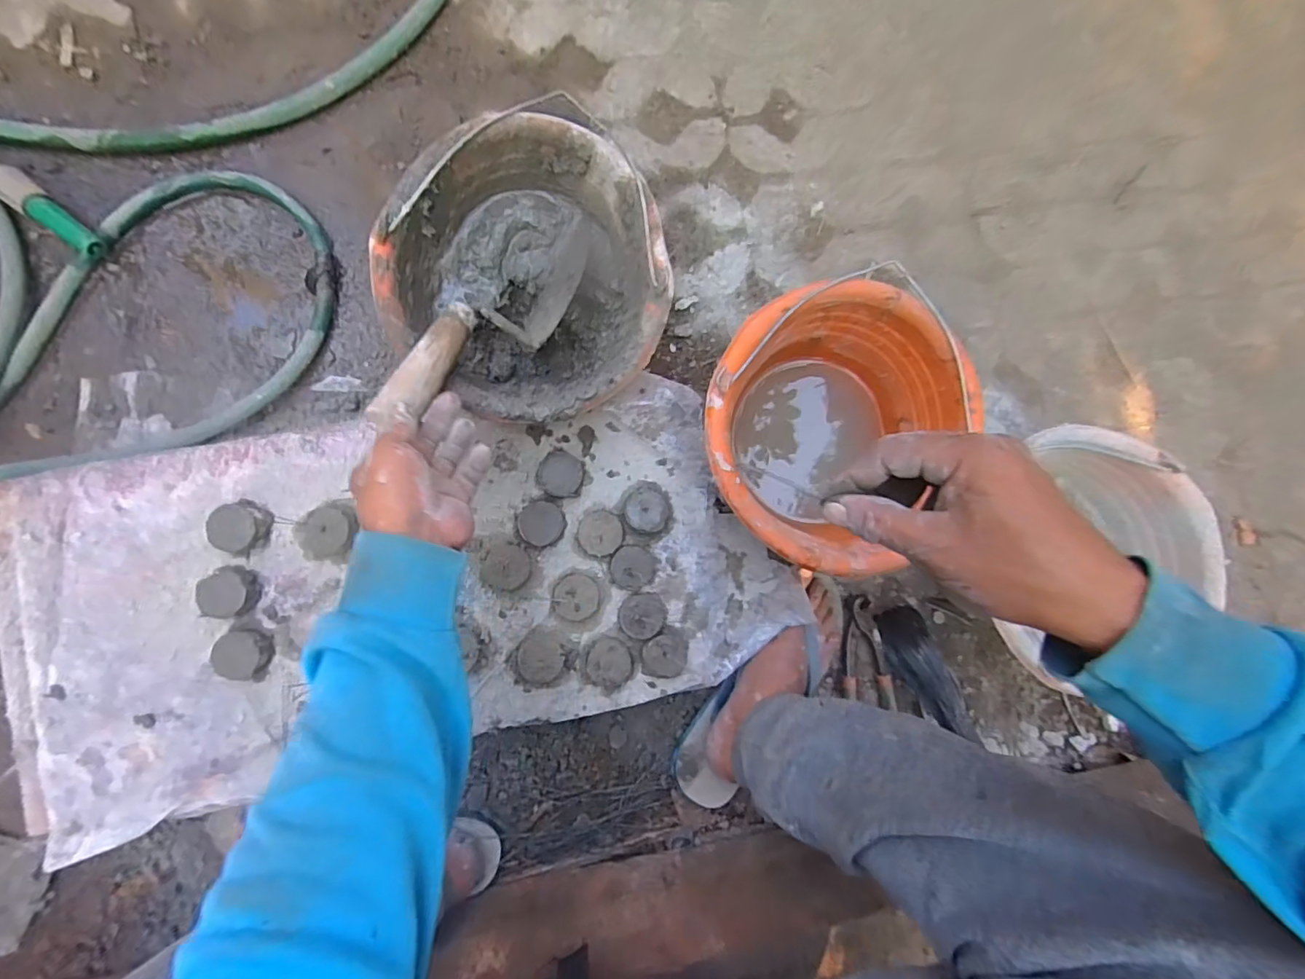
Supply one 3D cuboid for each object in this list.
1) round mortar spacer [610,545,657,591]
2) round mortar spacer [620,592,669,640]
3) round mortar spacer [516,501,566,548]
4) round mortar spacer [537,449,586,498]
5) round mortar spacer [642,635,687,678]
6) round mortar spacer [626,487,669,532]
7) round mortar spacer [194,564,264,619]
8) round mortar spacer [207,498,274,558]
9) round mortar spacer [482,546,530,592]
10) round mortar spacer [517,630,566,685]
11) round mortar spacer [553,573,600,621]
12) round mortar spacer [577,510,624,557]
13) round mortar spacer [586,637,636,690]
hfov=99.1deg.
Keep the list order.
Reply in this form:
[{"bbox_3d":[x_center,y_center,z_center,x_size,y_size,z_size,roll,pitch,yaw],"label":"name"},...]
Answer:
[{"bbox_3d":[-0.018,0.078,0.550,0.047,0.022,0.042,32,83,-4],"label":"round mortar spacer"},{"bbox_3d":[-0.008,0.123,0.549,0.047,0.021,0.042,-25,89,-7],"label":"round mortar spacer"},{"bbox_3d":[-0.109,0.033,0.543,0.046,0.011,0.043,0,86,-6],"label":"round mortar spacer"},{"bbox_3d":[-0.089,-0.015,0.547,0.043,0.022,0.044,0,86,-6],"label":"round mortar spacer"},{"bbox_3d":[0.013,0.164,0.552,0.045,0.017,0.040,2,86,-6],"label":"round mortar spacer"},{"bbox_3d":[-0.006,0.020,0.556,0.041,0.029,0.041,0,86,-6],"label":"round mortar spacer"},{"bbox_3d":[-0.386,0.095,0.506,0.049,0.025,0.045,0,86,-6],"label":"round mortar spacer"},{"bbox_3d":[-0.382,0.034,0.512,0.048,0.022,0.046,23,84,-4],"label":"round mortar spacer"},{"bbox_3d":[-0.142,0.076,0.540,0.045,0.020,0.043,0,86,-6],"label":"round mortar spacer"},{"bbox_3d":[-0.108,0.164,0.540,0.044,0.021,0.045,0,86,-6],"label":"round mortar spacer"},{"bbox_3d":[-0.074,0.106,0.543,0.043,0.019,0.047,0,86,-6],"label":"round mortar spacer"},{"bbox_3d":[-0.051,0.043,0.549,0.042,0.016,0.043,0,86,-6],"label":"round mortar spacer"},{"bbox_3d":[-0.042,0.170,0.545,0.045,0.018,0.046,-37,91,-7],"label":"round mortar spacer"}]

